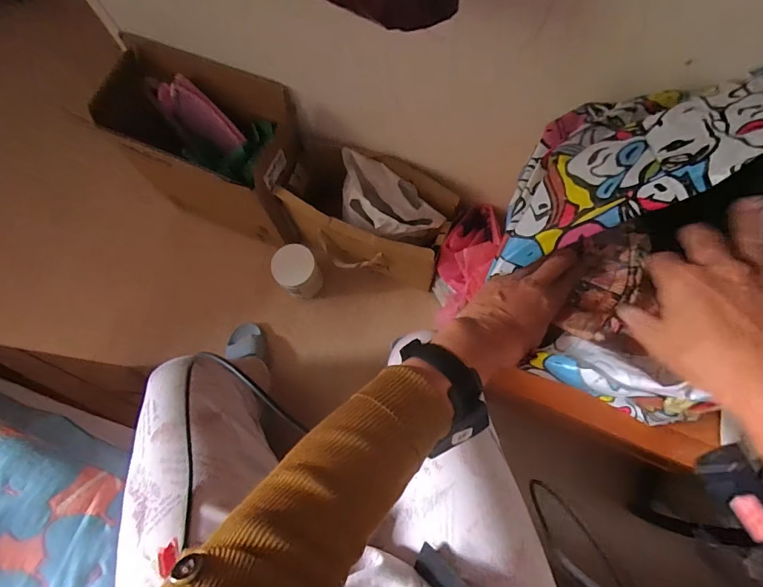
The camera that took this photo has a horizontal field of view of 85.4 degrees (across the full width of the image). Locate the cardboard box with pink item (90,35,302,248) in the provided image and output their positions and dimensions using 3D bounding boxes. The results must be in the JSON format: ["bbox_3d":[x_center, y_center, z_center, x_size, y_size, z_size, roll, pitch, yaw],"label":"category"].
[{"bbox_3d":[-0.380,-0.308,0.957,0.419,0.356,0.211,21,76,8],"label":"cardboard box with pink item"}]

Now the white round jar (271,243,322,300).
[{"bbox_3d":[-0.201,-0.047,1.009,0.094,0.163,0.087,0,74,2],"label":"white round jar"}]

